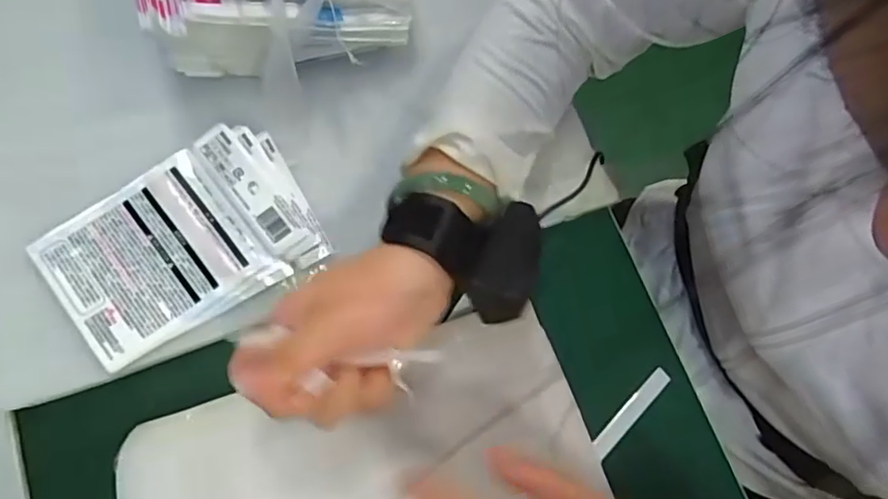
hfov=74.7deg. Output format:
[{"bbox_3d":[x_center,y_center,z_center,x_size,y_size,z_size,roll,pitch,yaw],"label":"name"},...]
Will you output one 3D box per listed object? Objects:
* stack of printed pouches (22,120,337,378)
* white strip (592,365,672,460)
[{"bbox_3d":[-0.166,-0.008,0.369,0.154,0.014,0.109,-28,78,-13],"label":"stack of printed pouches"},{"bbox_3d":[0.121,0.105,0.376,0.071,0.004,0.012,-42,72,-15],"label":"white strip"}]

